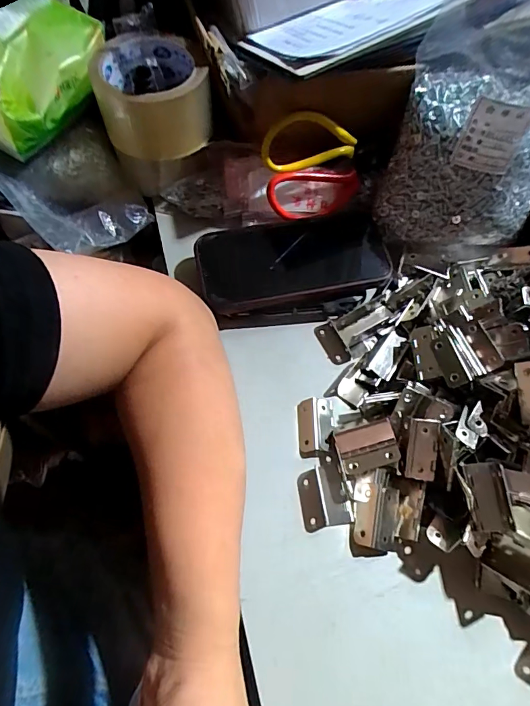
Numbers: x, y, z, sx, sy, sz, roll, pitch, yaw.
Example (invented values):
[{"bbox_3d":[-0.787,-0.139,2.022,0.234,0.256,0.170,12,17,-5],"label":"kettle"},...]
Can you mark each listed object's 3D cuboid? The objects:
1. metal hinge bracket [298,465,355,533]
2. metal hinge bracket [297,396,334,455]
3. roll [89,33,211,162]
[{"bbox_3d":[0.042,0.104,0.313,0.034,0.004,0.041,-7,64,-5],"label":"metal hinge bracket"},{"bbox_3d":[0.039,0.056,0.333,0.027,0.008,0.041,0,64,-1],"label":"metal hinge bracket"},{"bbox_3d":[-0.094,-0.221,0.379,0.093,0.060,0.096,-4,64,-3],"label":"roll"}]

